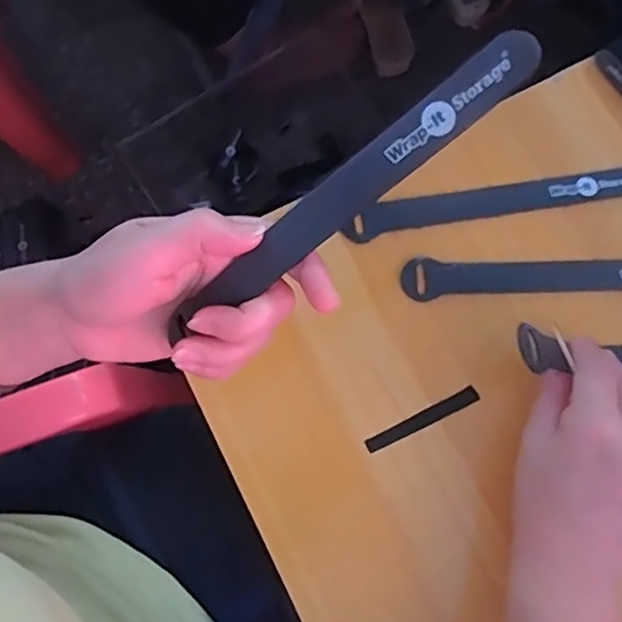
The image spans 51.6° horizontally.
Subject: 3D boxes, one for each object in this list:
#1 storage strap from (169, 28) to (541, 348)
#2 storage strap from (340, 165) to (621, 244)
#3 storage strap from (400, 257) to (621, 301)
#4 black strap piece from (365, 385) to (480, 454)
[{"bbox_3d":[0.014,-0.047,0.266,0.178,0.006,0.019,-38,93,15],"label":"storage strap"},{"bbox_3d":[0.117,-0.067,0.398,0.193,0.004,0.021,-10,87,-3],"label":"storage strap"},{"bbox_3d":[0.154,-0.020,0.387,0.193,0.004,0.025,-1,79,0],"label":"storage strap"},{"bbox_3d":[0.066,0.065,0.380,0.071,0.004,0.010,-27,79,-4],"label":"black strap piece"}]

